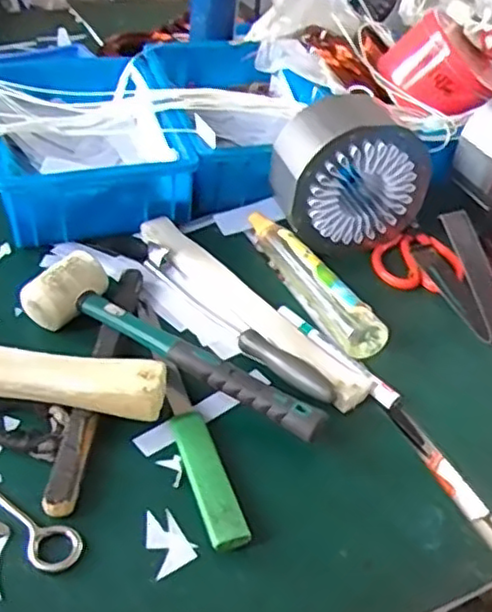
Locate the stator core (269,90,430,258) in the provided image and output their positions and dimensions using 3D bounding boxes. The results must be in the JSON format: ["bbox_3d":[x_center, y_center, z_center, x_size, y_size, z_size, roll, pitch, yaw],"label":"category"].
[{"bbox_3d":[0.104,-0.140,0.728,0.151,0.143,0.101,-13,44,-22],"label":"stator core"}]

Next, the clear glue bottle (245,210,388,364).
[{"bbox_3d":[0.065,-0.031,0.679,0.043,0.043,0.210,-13,44,-21],"label":"clear glue bottle"}]

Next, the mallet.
[{"bbox_3d":[-0.056,0.032,0.589,0.277,0.054,0.082,21,42,17],"label":"mallet"}]

